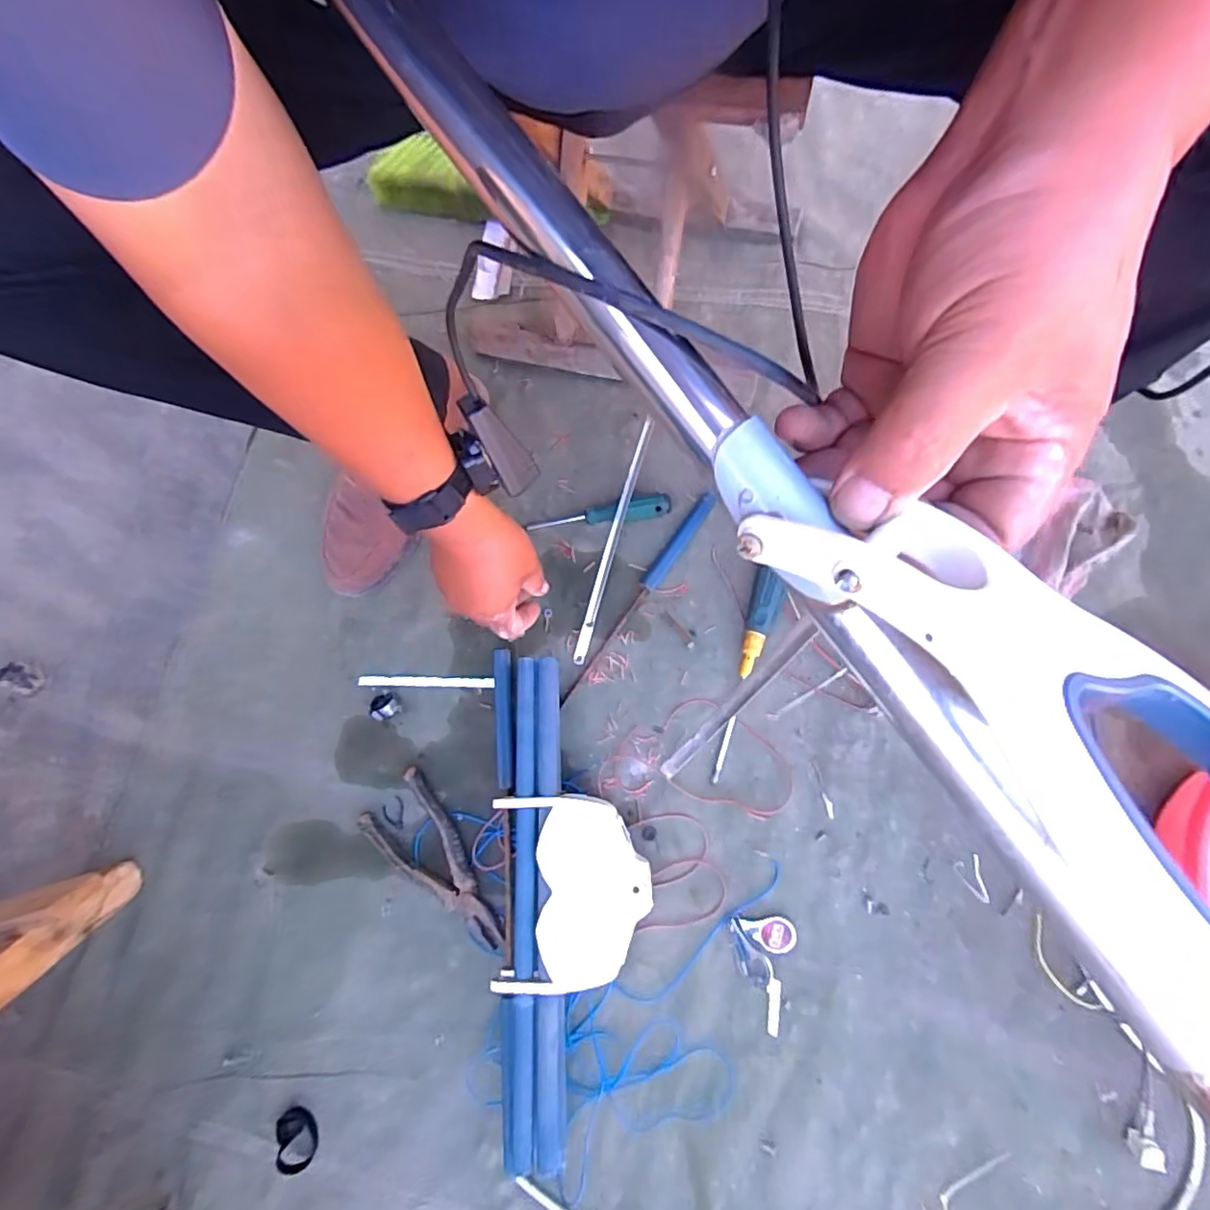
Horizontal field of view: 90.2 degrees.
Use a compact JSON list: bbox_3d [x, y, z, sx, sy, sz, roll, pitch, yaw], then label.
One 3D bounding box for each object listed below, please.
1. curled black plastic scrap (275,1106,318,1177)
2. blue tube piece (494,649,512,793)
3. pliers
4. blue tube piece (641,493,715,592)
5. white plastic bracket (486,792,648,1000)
[{"bbox_3d":[-0.245,0.426,0.477,0.029,0.017,0.043,-21,72,-1],"label":"curled black plastic scrap"},{"bbox_3d":[-0.094,0.103,0.556,0.015,0.018,0.125,-5,72,4],"label":"blue tube piece"},{"bbox_3d":[-0.141,0.225,0.529,0.064,0.020,0.161,-45,74,-9],"label":"pliers"},{"bbox_3d":[0.074,-0.062,0.597,0.018,0.012,0.113,35,79,14],"label":"blue tube piece"},{"bbox_3d":[-0.028,0.222,0.475,0.113,0.018,0.139,-6,72,3],"label":"white plastic bracket"}]

